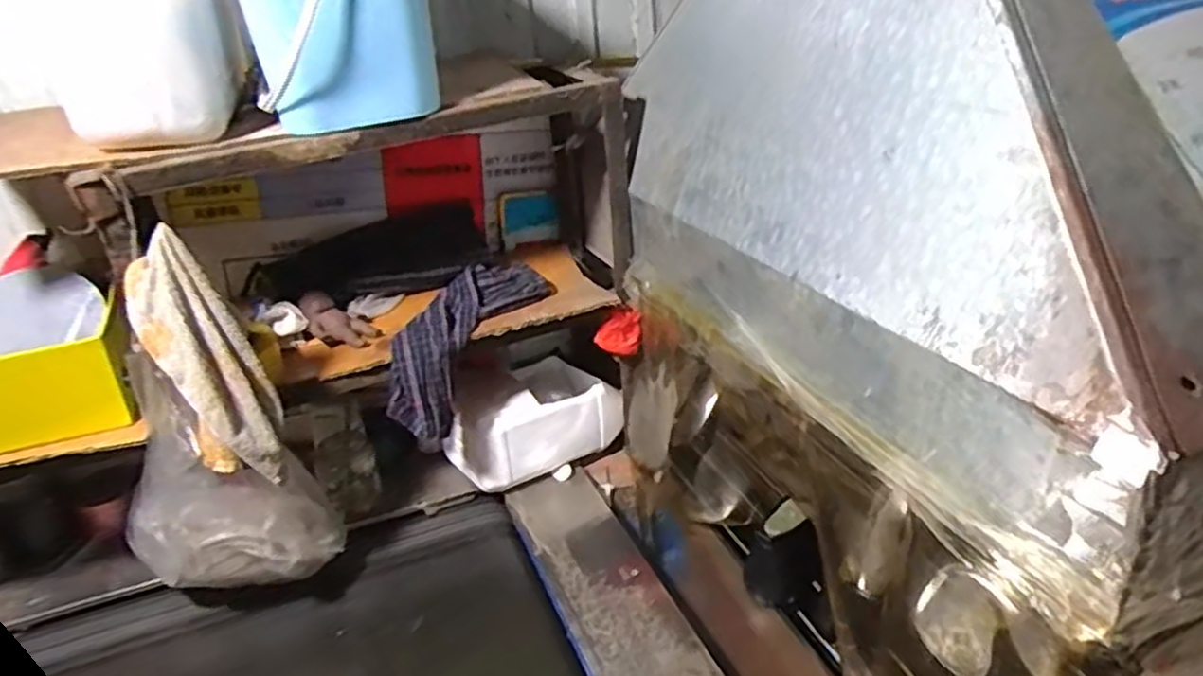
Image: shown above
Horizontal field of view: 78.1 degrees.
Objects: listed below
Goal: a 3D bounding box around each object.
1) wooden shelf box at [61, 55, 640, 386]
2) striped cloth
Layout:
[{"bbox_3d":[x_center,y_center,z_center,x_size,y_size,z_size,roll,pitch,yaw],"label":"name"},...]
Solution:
[{"bbox_3d":[-0.264,-0.163,0.988,0.610,0.310,0.291,-15,29,-19],"label":"wooden shelf box"},{"bbox_3d":[-0.186,-0.008,1.017,0.121,0.113,0.312,8,46,24],"label":"striped cloth"}]

